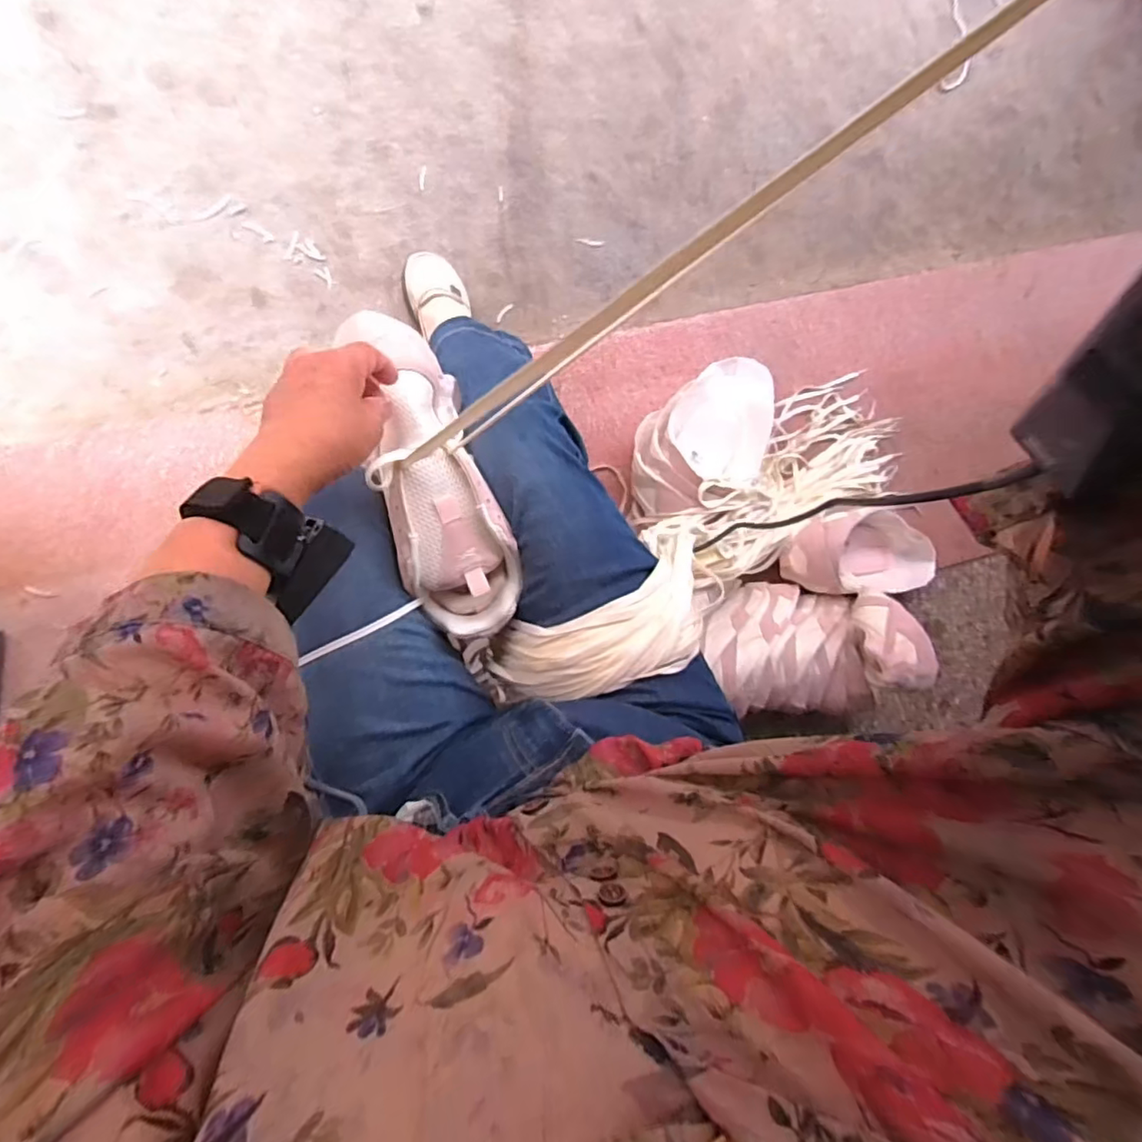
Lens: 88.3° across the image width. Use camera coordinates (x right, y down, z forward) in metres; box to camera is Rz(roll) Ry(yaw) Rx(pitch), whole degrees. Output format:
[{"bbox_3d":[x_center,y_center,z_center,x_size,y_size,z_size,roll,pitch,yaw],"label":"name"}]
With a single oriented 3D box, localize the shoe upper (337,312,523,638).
[{"bbox_3d":[-0.111,-0.082,0.477,0.086,0.084,0.276,-17,97,-5],"label":"shoe upper"}]

